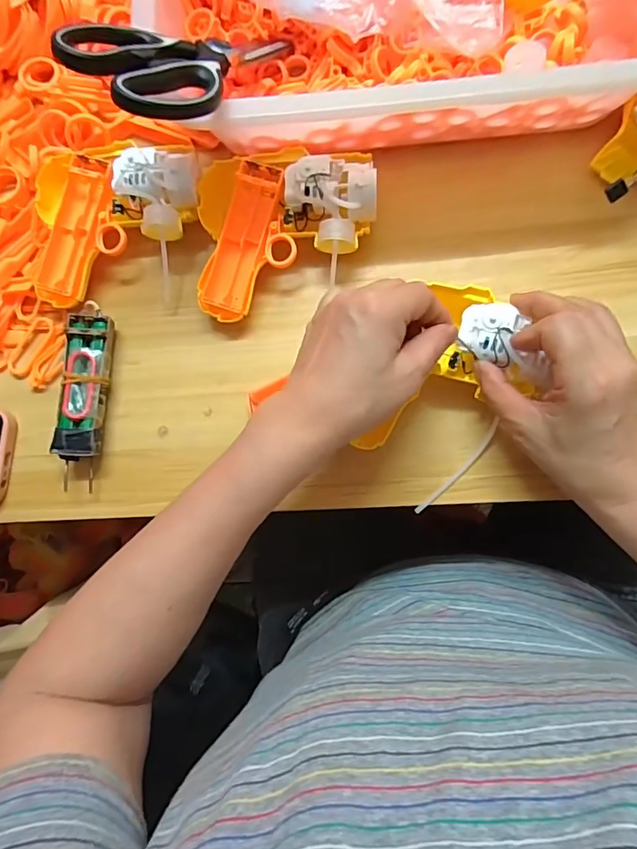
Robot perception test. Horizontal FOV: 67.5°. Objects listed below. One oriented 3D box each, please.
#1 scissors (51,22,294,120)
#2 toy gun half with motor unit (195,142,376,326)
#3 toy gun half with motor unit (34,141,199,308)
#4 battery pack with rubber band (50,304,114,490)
[{"bbox_3d":[-0.076,-0.242,0.318,0.076,0.020,0.191,32,50,6],"label":"scissors"},{"bbox_3d":[-0.025,-0.141,0.361,0.135,0.042,0.118,-1,83,8],"label":"toy gun half with motor unit"},{"bbox_3d":[-0.159,-0.160,0.373,0.135,0.035,0.119,-5,83,7],"label":"toy gun half with motor unit"},{"bbox_3d":[-0.182,-0.024,0.375,0.030,0.030,0.139,2,84,8],"label":"battery pack with rubber band"}]

